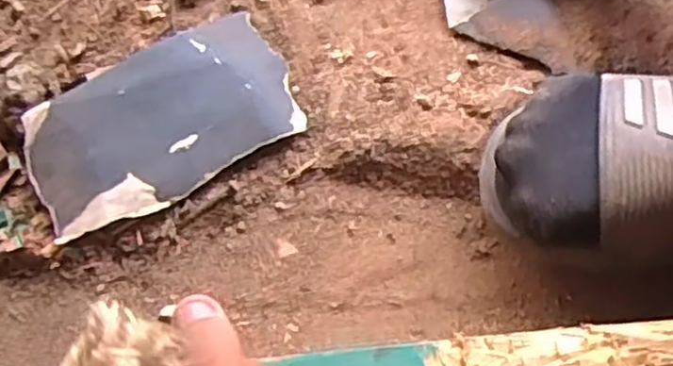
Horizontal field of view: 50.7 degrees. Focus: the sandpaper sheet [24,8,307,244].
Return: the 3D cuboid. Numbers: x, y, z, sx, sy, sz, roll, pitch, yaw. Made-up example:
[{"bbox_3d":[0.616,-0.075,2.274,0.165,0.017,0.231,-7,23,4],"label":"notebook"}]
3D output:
[{"bbox_3d":[-0.107,-0.039,0.434,0.159,0.023,0.098,-29,72,-8],"label":"sandpaper sheet"}]

